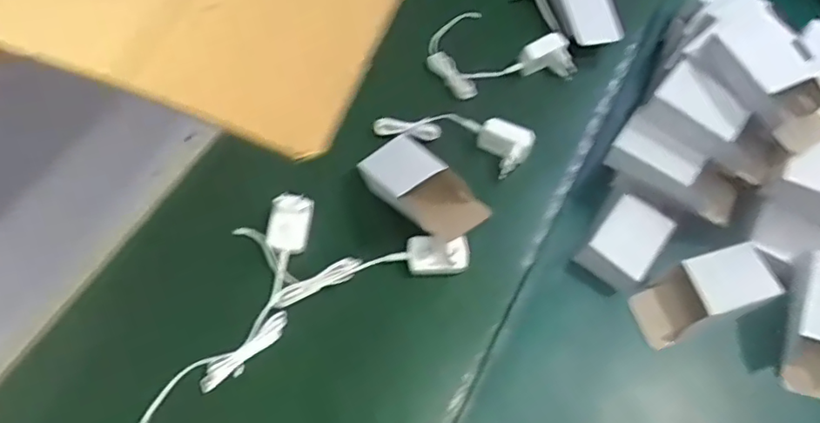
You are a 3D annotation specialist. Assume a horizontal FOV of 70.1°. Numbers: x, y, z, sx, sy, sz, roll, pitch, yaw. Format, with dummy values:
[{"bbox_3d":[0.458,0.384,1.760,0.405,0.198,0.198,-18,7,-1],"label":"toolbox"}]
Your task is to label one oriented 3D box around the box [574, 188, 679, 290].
[{"bbox_3d":[0.235,0.034,0.647,0.075,0.050,0.094,31,61,22],"label":"box"}]

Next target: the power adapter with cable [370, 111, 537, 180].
[{"bbox_3d":[0.054,-0.093,0.710,0.189,0.039,0.057,14,56,12],"label":"power adapter with cable"}]

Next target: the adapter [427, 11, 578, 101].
[{"bbox_3d":[0.108,-0.219,0.791,0.175,0.038,0.156,-22,57,-13],"label":"adapter"}]

